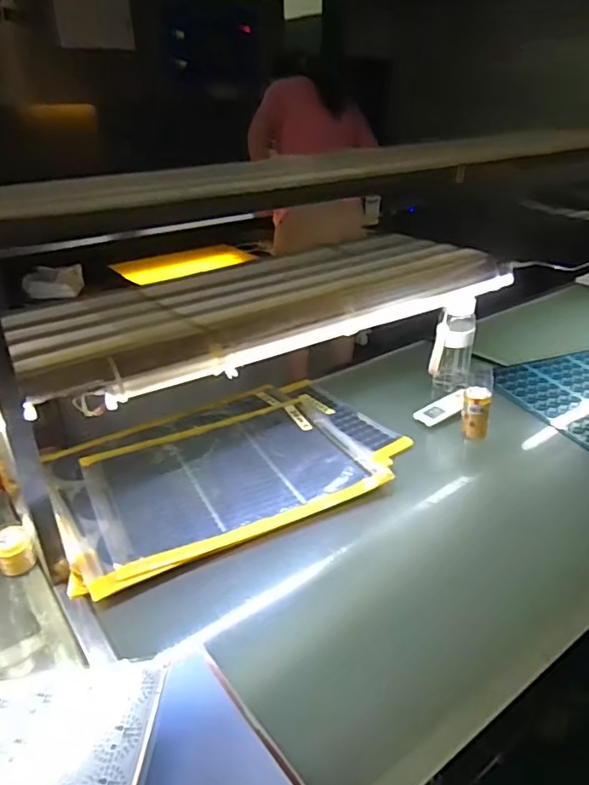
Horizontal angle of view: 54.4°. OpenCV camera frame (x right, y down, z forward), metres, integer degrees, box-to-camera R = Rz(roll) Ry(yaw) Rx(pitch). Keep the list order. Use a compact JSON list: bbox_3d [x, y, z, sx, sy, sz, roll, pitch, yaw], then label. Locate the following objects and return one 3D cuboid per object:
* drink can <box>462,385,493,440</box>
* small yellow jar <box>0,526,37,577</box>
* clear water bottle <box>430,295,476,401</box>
[{"bbox_3d":[0.357,0.046,1.131,0.052,0.100,0.052,8,30,18],"label":"drink can"},{"bbox_3d":[-0.407,0.231,0.835,0.050,0.054,0.054,-1,28,1],"label":"small yellow jar"},{"bbox_3d":[0.351,-0.104,1.268,0.088,0.219,0.068,8,29,17],"label":"clear water bottle"}]

